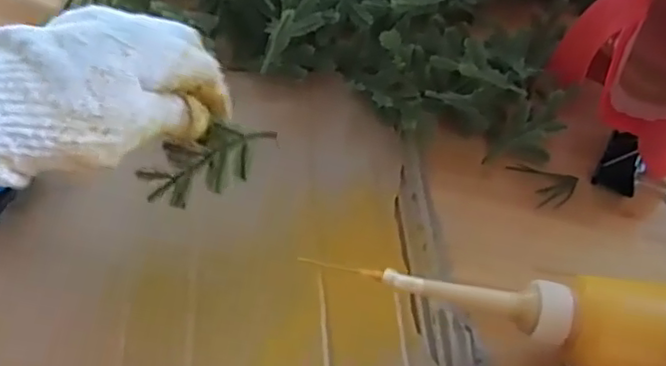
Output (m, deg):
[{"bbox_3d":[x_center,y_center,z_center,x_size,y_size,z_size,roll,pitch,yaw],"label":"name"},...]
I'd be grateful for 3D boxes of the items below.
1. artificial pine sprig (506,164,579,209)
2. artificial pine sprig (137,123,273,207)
[{"bbox_3d":[0.144,0.002,0.425,0.047,0.009,0.028,16,56,8],"label":"artificial pine sprig"},{"bbox_3d":[-0.069,-0.009,0.332,0.084,0.025,0.025,-24,53,21],"label":"artificial pine sprig"}]

